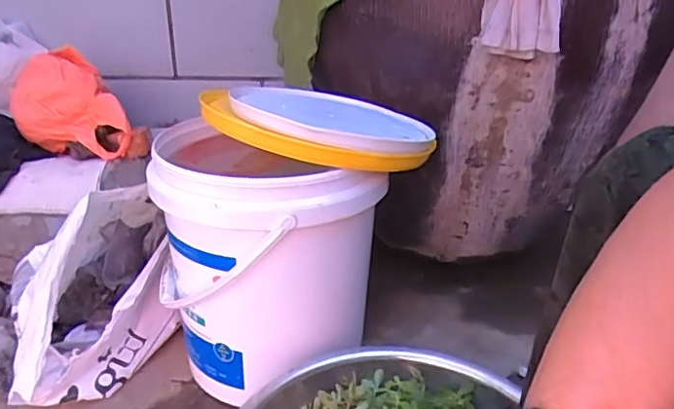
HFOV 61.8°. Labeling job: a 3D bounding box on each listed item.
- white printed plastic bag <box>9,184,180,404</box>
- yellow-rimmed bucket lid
[{"bbox_3d":[-0.327,0.118,0.785,0.172,0.232,0.274,-4,26,-12],"label":"white printed plastic bag"},{"bbox_3d":[-0.017,-0.113,0.718,0.290,0.042,0.261,0,28,-25],"label":"yellow-rimmed bucket lid"}]

